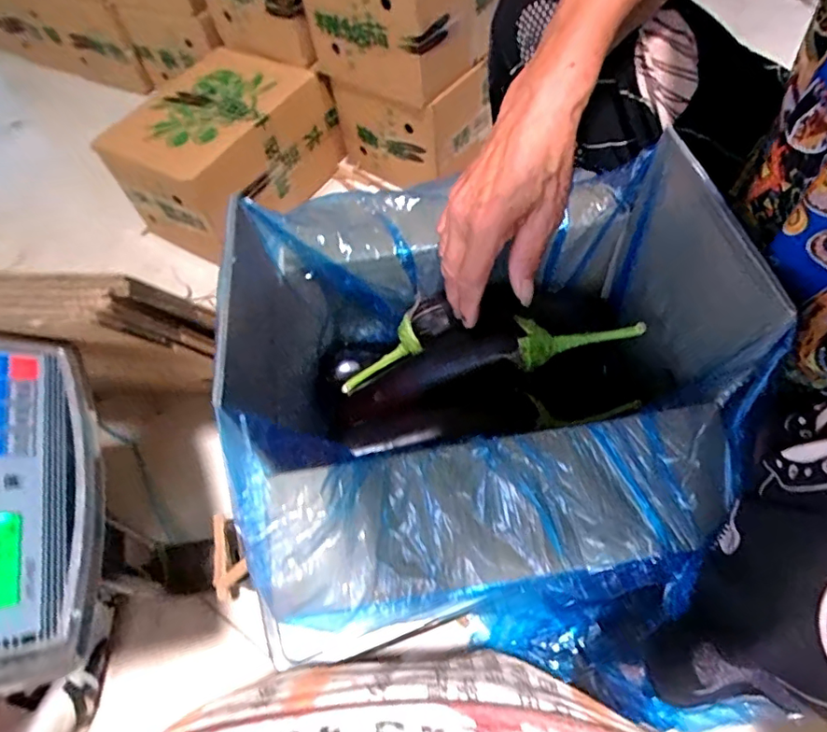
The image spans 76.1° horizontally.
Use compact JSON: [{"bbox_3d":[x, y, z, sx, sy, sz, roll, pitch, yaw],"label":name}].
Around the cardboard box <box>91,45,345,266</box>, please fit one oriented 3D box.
[{"bbox_3d":[-0.303,-0.358,0.880,0.211,0.181,0.314,25,60,20],"label":"cardboard box"}]

